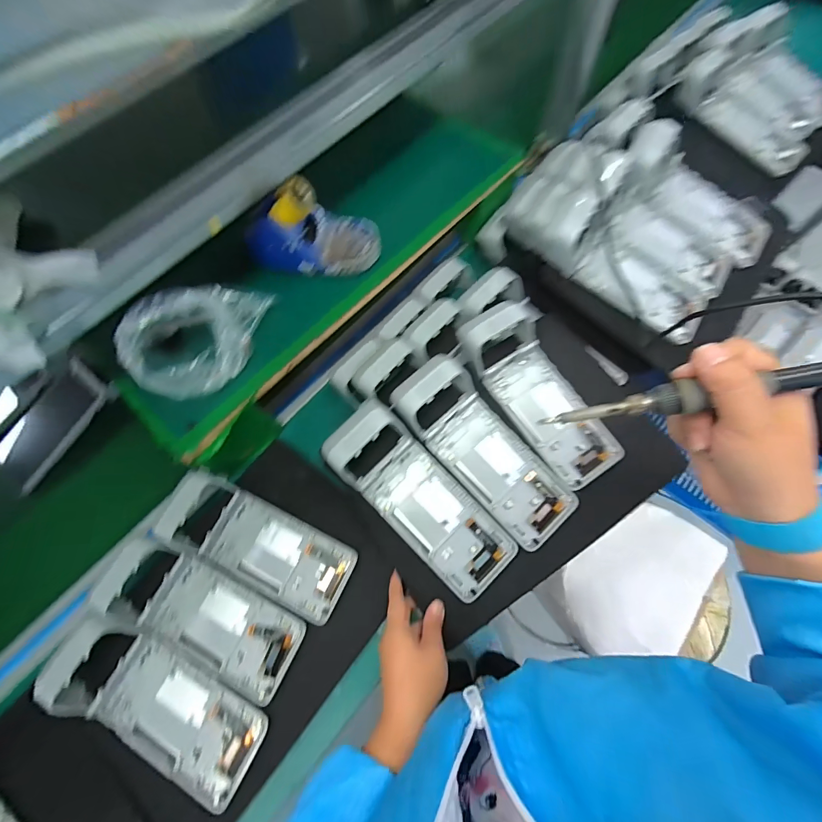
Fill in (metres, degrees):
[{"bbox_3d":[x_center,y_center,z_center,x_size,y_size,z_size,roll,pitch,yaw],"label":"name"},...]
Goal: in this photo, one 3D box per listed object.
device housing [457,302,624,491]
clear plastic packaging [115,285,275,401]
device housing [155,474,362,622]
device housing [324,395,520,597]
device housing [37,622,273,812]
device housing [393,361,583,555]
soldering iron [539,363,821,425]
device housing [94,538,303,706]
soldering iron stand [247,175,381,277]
[{"bbox_3d":[0.147,-0.020,0.454,0.094,0.065,0.227,-32,83,-16],"label":"device housing"},{"bbox_3d":[-0.210,-0.076,0.385,0.144,0.067,0.094,-21,65,-11],"label":"clear plastic packaging"},{"bbox_3d":[-0.167,0.144,0.416,0.199,0.045,0.084,23,65,11],"label":"device housing"},{"bbox_3d":[0.008,0.093,0.405,0.224,0.050,0.086,46,70,3],"label":"device housing"},{"bbox_3d":[-0.249,0.284,0.365,0.205,0.039,0.085,22,65,10],"label":"device housing"},{"bbox_3d":[0.077,0.044,0.422,0.088,0.048,0.225,-41,88,-19],"label":"device housing"},{"bbox_3d":[0.183,-0.012,0.218,0.202,0.014,0.015,-11,60,24],"label":"soldering iron"},{"bbox_3d":[-0.219,0.211,0.398,0.212,0.051,0.085,23,65,11],"label":"device housing"},{"bbox_3d":[-0.115,-0.206,0.442,0.151,0.088,0.081,-12,64,-7],"label":"soldering iron stand"}]

